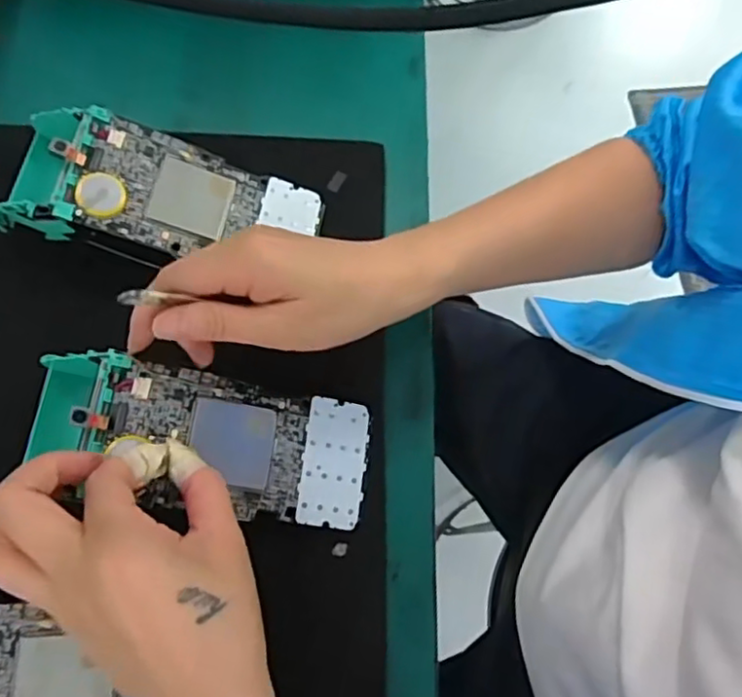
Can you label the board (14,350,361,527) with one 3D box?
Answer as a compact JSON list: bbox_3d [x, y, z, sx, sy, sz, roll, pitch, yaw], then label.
[{"bbox_3d":[-0.076,0.041,0.320,0.157,0.019,0.064,19,72,-17],"label":"board"}]

